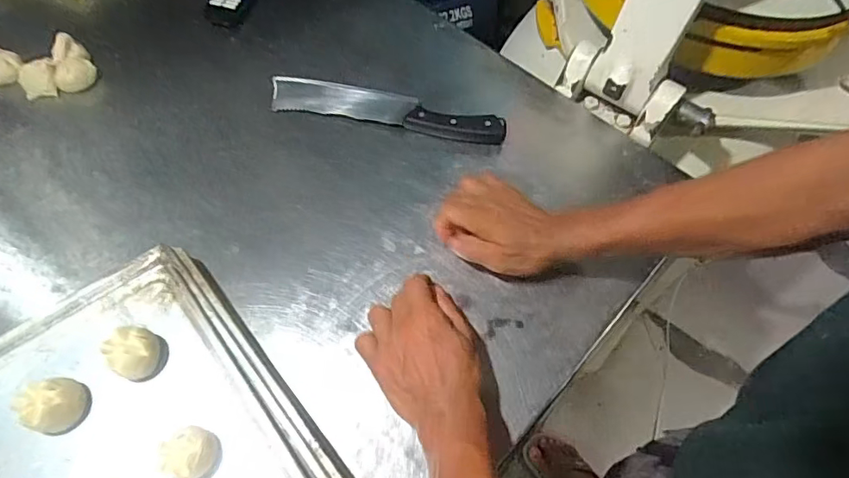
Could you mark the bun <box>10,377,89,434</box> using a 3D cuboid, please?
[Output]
[{"bbox_3d":[-0.291,0.130,0.397,0.038,0.028,0.035,2,59,-3],"label":"bun"}]

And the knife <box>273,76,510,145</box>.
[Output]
[{"bbox_3d":[-0.047,-0.164,0.629,0.292,0.021,0.056,12,59,3],"label":"knife"}]

